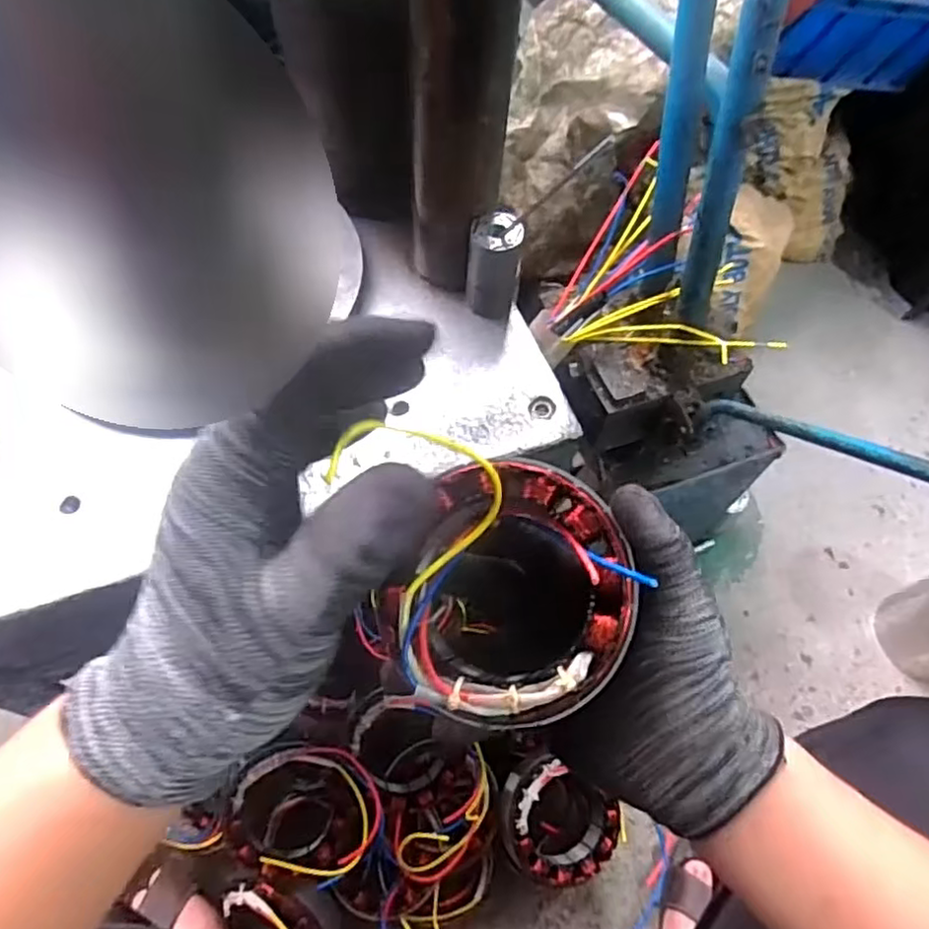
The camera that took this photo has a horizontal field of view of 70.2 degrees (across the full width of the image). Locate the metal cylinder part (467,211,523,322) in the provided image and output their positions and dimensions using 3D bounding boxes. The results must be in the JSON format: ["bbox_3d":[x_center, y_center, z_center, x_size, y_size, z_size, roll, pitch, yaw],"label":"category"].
[{"bbox_3d":[0.023,-0.150,0.498,0.036,0.076,0.032,10,61,2],"label":"metal cylinder part"}]

